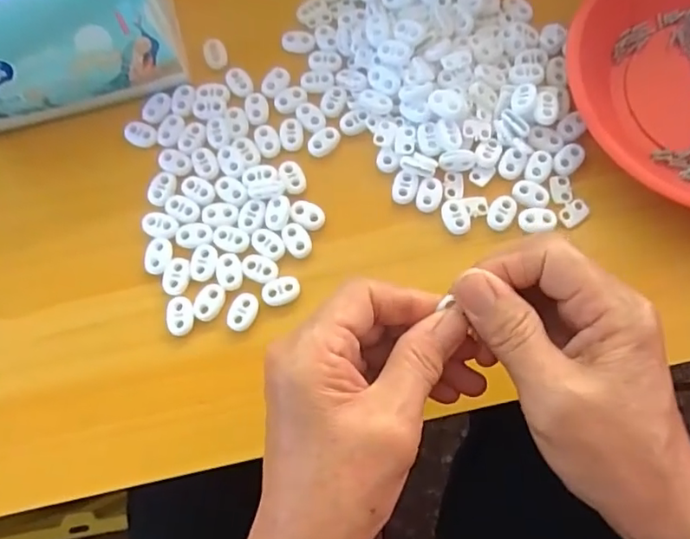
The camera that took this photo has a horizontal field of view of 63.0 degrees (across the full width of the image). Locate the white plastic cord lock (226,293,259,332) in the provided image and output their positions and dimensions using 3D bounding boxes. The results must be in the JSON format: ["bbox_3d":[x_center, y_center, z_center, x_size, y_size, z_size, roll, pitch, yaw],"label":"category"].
[{"bbox_3d":[-0.060,0.025,0.329,0.015,0.004,0.022,27,76,9],"label":"white plastic cord lock"}]

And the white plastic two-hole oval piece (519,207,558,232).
[{"bbox_3d":[0.116,-0.030,0.339,0.023,0.004,0.015,-2,73,1],"label":"white plastic two-hole oval piece"}]

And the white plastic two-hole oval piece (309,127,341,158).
[{"bbox_3d":[-0.013,-0.082,0.360,0.022,0.004,0.014,-40,76,-10],"label":"white plastic two-hole oval piece"}]

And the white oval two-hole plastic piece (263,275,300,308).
[{"bbox_3d":[-0.038,0.012,0.332,0.022,0.004,0.017,-27,75,-7],"label":"white oval two-hole plastic piece"}]

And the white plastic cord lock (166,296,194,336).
[{"bbox_3d":[-0.096,0.027,0.329,0.015,0.004,0.023,-7,73,-1],"label":"white plastic cord lock"}]

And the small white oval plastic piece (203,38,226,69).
[{"bbox_3d":[-0.088,-0.147,0.384,0.014,0.006,0.021,-16,74,-3],"label":"small white oval plastic piece"}]

